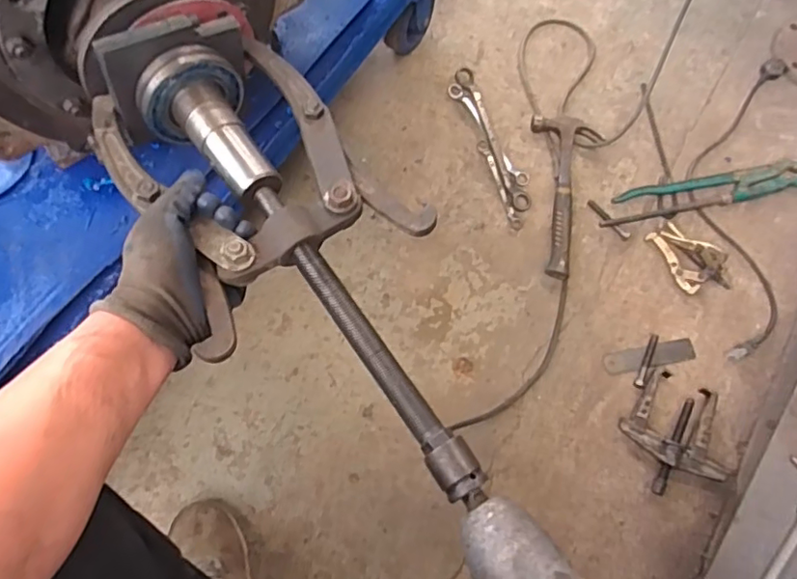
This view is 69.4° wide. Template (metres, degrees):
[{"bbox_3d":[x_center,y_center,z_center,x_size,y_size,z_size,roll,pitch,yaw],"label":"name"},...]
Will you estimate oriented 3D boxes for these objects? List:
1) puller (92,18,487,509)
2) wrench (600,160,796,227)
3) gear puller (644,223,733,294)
[{"bbox_3d":[-0.085,-0.037,0.475,0.201,0.073,0.480,-32,74,-11],"label":"puller"},{"bbox_3d":[0.568,-0.182,1.044,0.410,0.024,0.067,-10,70,-4],"label":"wrench"},{"bbox_3d":[0.505,-0.058,0.983,0.077,0.066,0.139,-22,71,-8],"label":"gear puller"}]

